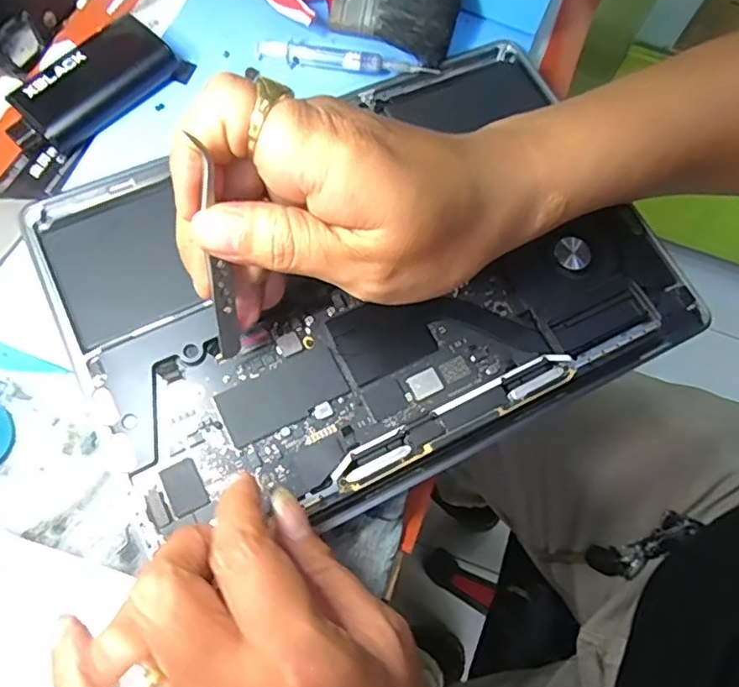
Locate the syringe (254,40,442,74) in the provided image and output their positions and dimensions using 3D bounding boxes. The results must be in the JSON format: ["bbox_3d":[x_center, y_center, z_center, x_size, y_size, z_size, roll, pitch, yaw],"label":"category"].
[{"bbox_3d":[-0.014,-0.169,0.345,0.107,0.009,0.015,8,71,-2],"label":"syringe"}]

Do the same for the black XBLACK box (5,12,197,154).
[{"bbox_3d":[-0.155,-0.144,0.328,0.099,0.024,0.043,-42,79,-16],"label":"black XBLACK box"}]

